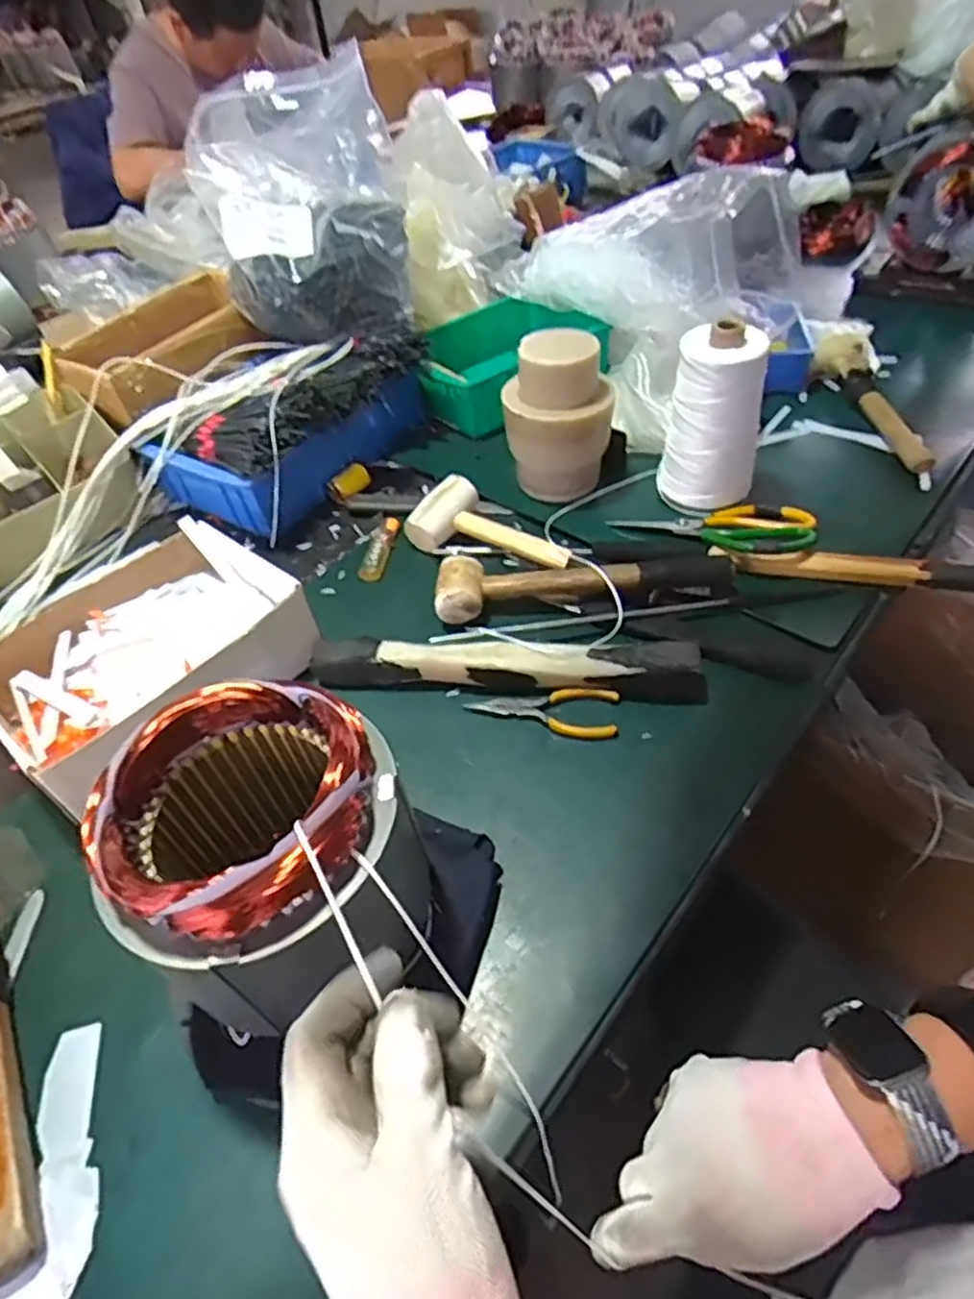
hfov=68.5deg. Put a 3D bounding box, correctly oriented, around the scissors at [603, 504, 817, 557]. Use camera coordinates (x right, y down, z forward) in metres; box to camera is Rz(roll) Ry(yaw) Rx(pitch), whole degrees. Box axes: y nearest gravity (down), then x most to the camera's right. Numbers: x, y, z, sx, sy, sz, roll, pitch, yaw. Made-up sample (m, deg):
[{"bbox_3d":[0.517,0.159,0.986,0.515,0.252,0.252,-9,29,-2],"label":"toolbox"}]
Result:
[{"bbox_3d":[0.215,-0.119,0.682,0.180,0.018,0.084,3,48,9],"label":"scissors"}]

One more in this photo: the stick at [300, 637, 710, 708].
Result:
[{"bbox_3d":[0.012,0.011,0.589,0.322,0.030,0.041,2,48,9],"label":"stick"}]

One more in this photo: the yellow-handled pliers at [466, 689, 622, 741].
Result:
[{"bbox_3d":[0.044,0.050,0.571,0.118,0.014,0.044,3,48,9],"label":"yellow-handled pliers"}]

